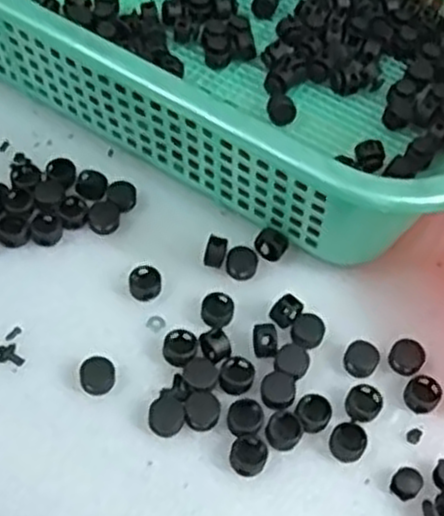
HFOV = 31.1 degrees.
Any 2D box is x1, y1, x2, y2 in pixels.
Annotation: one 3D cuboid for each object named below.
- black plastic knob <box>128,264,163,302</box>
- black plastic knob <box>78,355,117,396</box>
[{"bbox_3d":[-0.040,0.013,0.418,0.017,0.007,0.019,-6,59,-7],"label":"black plastic knob"},{"bbox_3d":[-0.060,0.057,0.386,0.017,0.008,0.018,2,58,-3],"label":"black plastic knob"}]

